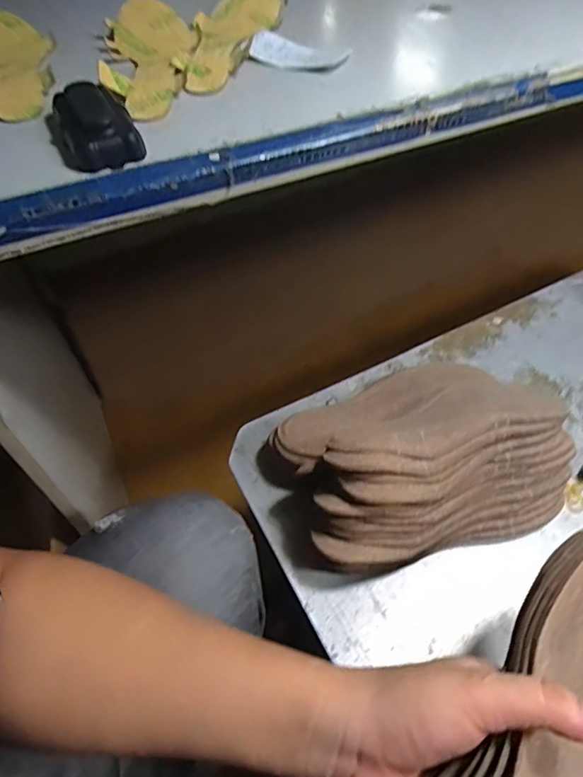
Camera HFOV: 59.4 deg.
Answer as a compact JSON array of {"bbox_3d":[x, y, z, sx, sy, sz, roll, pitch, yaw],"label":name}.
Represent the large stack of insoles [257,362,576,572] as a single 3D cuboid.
[{"bbox_3d":[0.124,0.058,0.492,0.263,0.131,0.198,-22,55,-13],"label":"large stack of insoles"}]

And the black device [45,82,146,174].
[{"bbox_3d":[-0.154,-0.204,0.389,0.061,0.031,0.106,-22,55,-13],"label":"black device"}]

